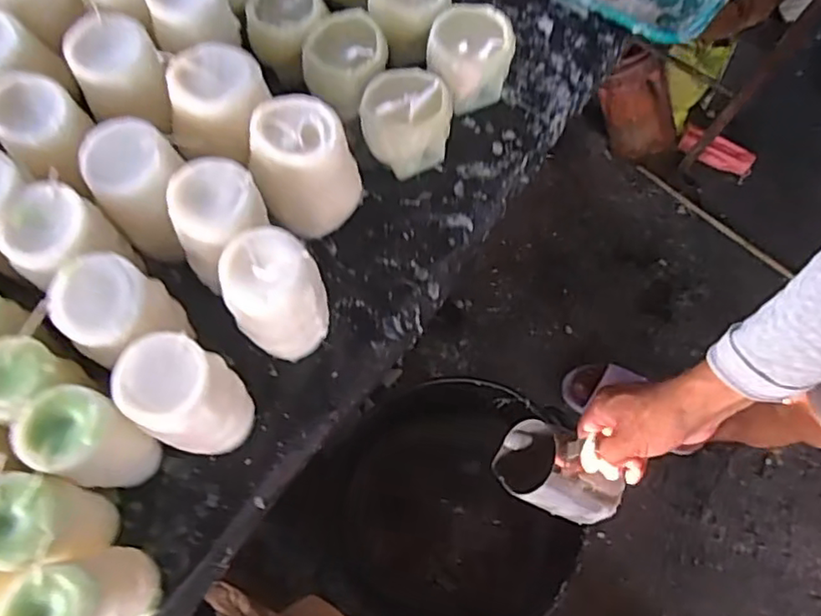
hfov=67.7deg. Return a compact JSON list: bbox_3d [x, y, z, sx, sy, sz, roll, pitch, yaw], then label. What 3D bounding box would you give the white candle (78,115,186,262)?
[{"bbox_3d":[-0.201,-0.087,0.470,0.059,0.097,0.065,11,71,1],"label":"white candle"}]

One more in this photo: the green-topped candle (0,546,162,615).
[{"bbox_3d":[-0.197,0.181,0.378,0.050,0.113,0.049,1,71,-2],"label":"green-topped candle"}]

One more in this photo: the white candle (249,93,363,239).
[{"bbox_3d":[-0.081,-0.111,0.481,0.076,0.098,0.073,-12,72,-6],"label":"white candle"}]

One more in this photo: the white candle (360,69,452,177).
[{"bbox_3d":[-0.003,-0.160,0.528,0.077,0.071,0.074,7,71,0],"label":"white candle"}]

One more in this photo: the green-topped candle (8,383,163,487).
[{"bbox_3d":[-0.207,0.084,0.408,0.055,0.098,0.064,21,72,5],"label":"green-topped candle"}]

